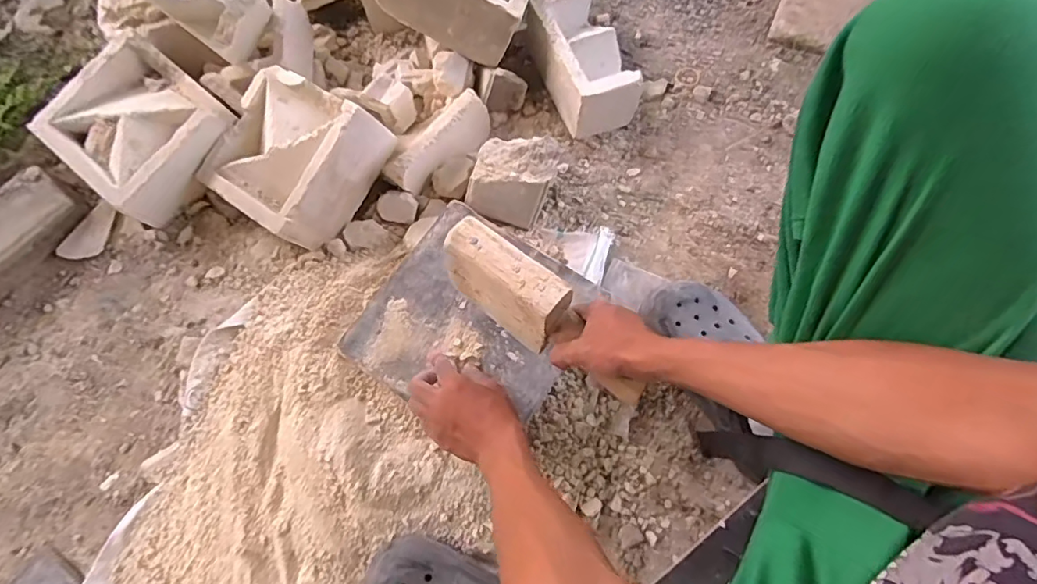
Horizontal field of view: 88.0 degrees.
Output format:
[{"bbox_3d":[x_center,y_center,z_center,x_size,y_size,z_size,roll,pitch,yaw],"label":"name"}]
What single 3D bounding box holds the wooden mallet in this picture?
[{"bbox_3d":[0.024,0.024,0.573,0.251,0.096,0.061,41,77,11],"label":"wooden mallet"}]

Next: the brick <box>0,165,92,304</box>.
[{"bbox_3d":[-0.727,-0.074,0.763,0.105,0.063,0.220,38,76,13],"label":"brick"}]

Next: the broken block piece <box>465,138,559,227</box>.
[{"bbox_3d":[-0.008,-0.156,0.754,0.118,0.086,0.101,11,72,5],"label":"broken block piece"}]

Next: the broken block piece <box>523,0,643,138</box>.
[{"bbox_3d":[0.092,-0.354,0.820,0.105,0.096,0.195,-22,72,-6],"label":"broken block piece"}]

